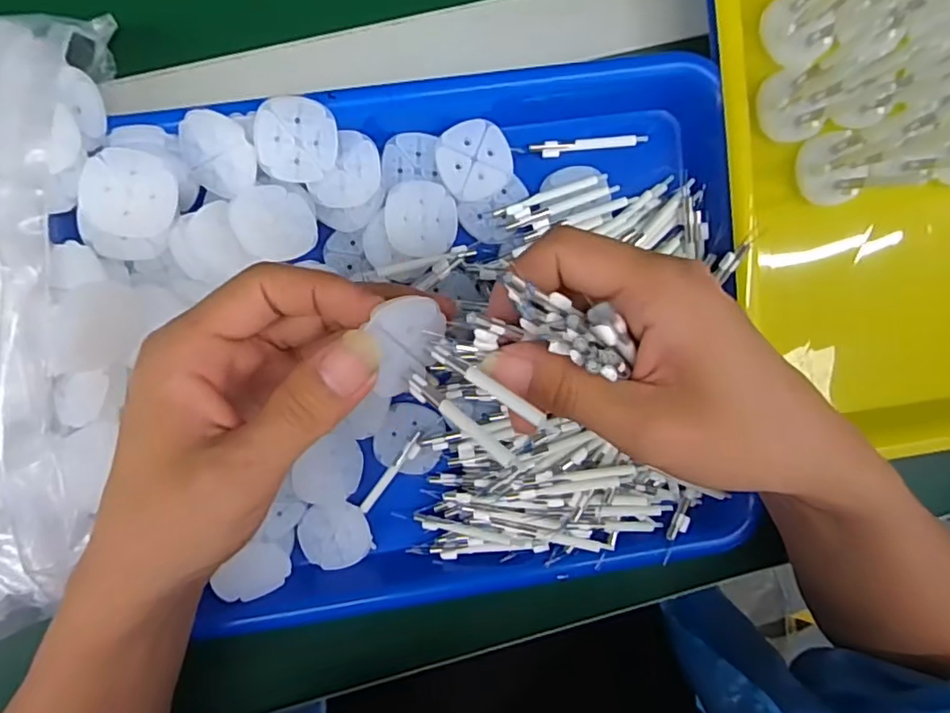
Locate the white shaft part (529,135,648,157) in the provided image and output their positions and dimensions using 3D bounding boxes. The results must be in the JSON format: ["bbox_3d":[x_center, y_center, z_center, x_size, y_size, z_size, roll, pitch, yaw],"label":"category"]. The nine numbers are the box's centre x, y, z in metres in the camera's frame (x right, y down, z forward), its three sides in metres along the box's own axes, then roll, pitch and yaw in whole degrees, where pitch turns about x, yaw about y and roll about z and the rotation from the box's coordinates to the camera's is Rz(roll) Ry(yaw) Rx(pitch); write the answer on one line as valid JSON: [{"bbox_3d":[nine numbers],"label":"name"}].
[{"bbox_3d":[0.058,-0.107,0.300,0.059,0.004,0.008,-9,96,-4],"label":"white shaft part"}]

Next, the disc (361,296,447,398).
[{"bbox_3d":[-0.022,-0.003,0.204,0.028,0.004,0.031,-16,121,-36],"label":"disc"}]

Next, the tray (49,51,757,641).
[{"bbox_3d":[-0.019,-0.002,0.287,0.302,0.054,0.262,-8,98,-4],"label":"tray"}]

